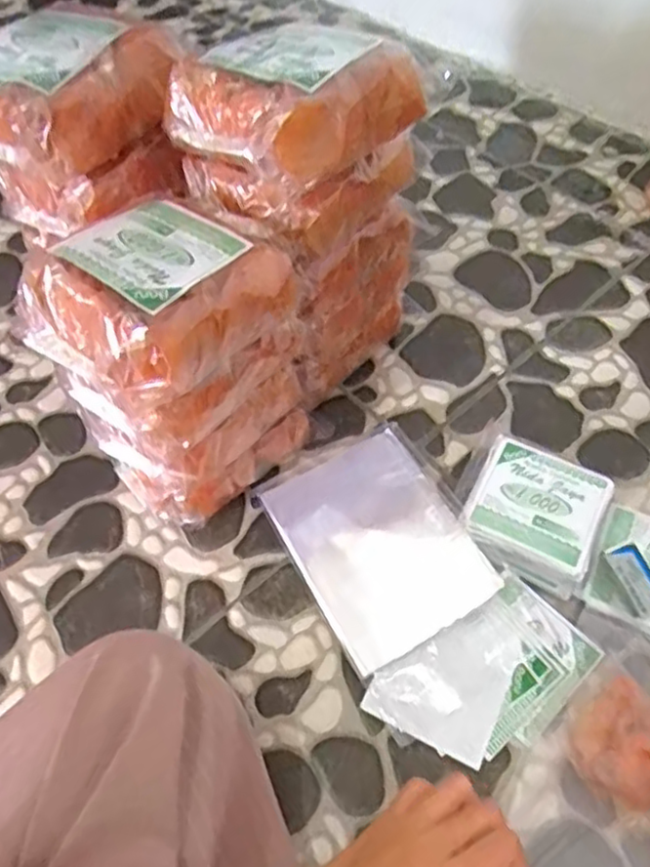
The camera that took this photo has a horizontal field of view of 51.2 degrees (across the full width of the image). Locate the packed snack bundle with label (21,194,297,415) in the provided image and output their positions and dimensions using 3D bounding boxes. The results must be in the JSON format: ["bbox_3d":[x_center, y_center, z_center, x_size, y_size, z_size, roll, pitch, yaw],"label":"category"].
[{"bbox_3d":[-0.107,-0.095,0.448,0.122,0.065,0.160,34,64,23],"label":"packed snack bundle with label"}]

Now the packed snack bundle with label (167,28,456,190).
[{"bbox_3d":[-0.018,-0.232,0.467,0.159,0.058,0.115,-39,63,-20],"label":"packed snack bundle with label"}]

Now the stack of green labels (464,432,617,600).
[{"bbox_3d":[0.173,0.067,0.565,0.104,0.037,0.111,22,61,17],"label":"stack of green labels"}]

